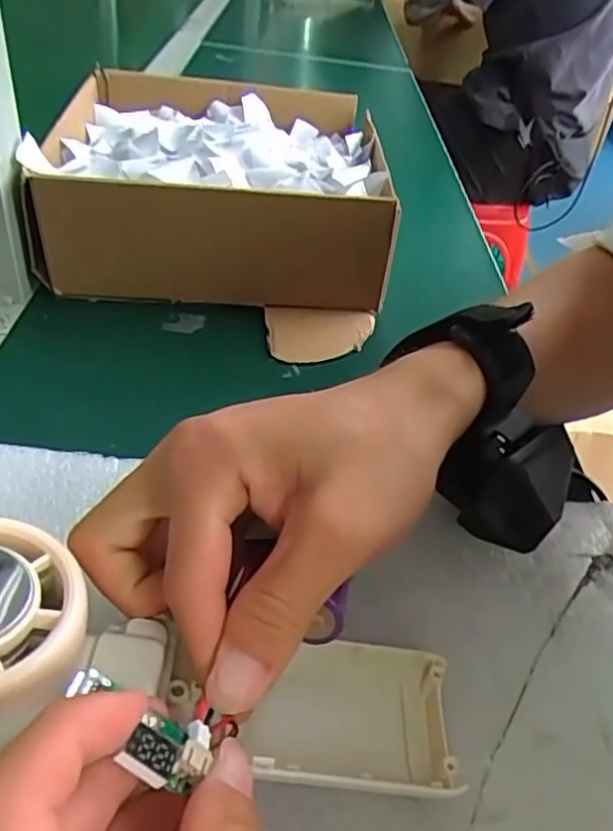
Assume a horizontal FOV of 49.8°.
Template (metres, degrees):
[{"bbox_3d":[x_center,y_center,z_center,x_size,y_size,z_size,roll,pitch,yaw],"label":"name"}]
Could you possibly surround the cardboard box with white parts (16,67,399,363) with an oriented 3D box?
[{"bbox_3d":[-0.056,-0.148,0.440,0.214,0.078,0.256,3,39,-5],"label":"cardboard box with white parts"}]

